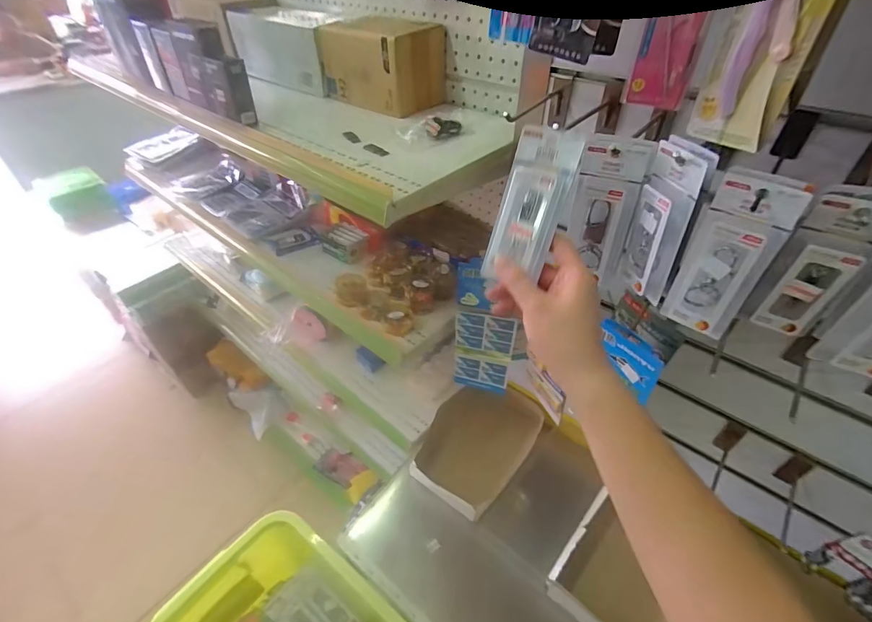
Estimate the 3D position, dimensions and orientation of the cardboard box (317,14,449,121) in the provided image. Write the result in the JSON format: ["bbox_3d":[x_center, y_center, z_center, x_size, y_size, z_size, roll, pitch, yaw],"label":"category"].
[{"bbox_3d":[-0.101,-0.466,0.774,0.203,0.124,0.137,33,52,30],"label":"cardboard box"}]

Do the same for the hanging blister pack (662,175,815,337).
[{"bbox_3d":[0.262,-0.044,0.371,0.062,0.143,0.027,33,52,30],"label":"hanging blister pack"}]

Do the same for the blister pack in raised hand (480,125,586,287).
[{"bbox_3d":[0.086,-0.095,0.375,0.054,0.136,0.018,21,9,21],"label":"blister pack in raised hand"}]

